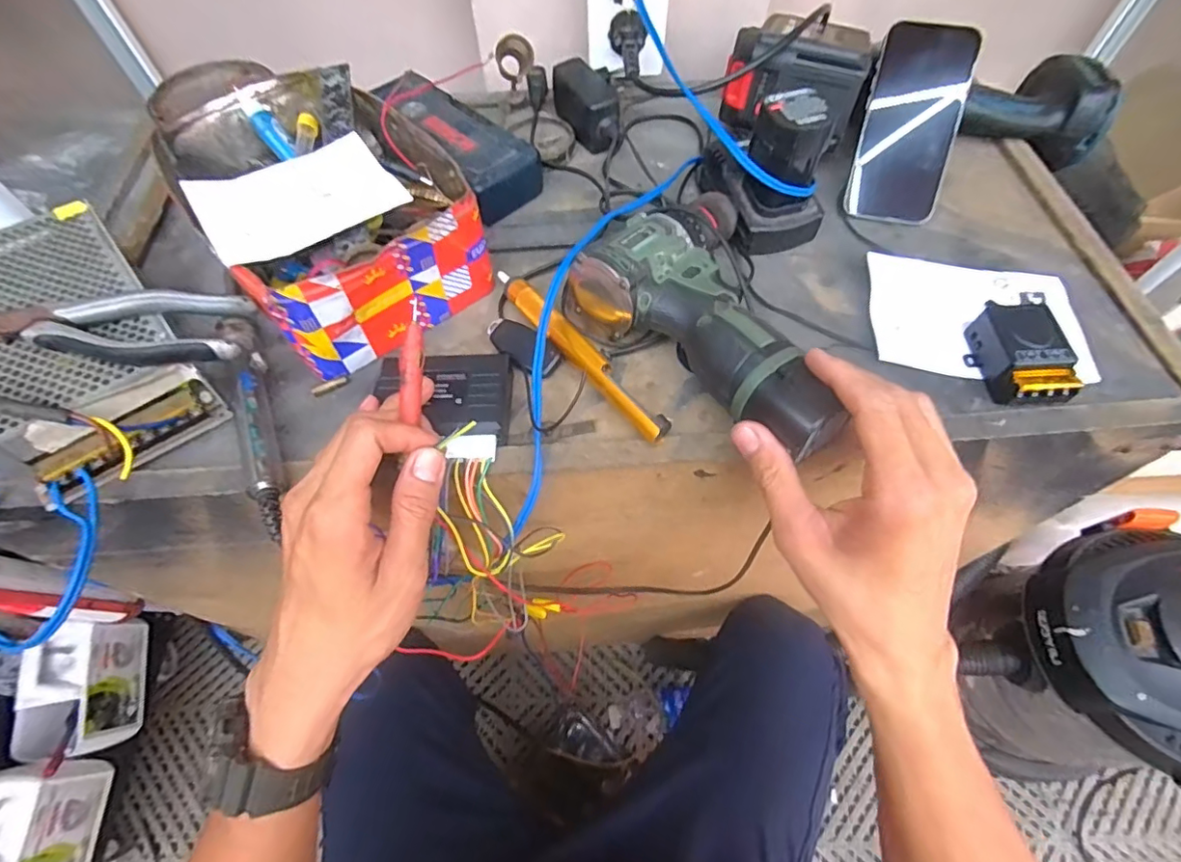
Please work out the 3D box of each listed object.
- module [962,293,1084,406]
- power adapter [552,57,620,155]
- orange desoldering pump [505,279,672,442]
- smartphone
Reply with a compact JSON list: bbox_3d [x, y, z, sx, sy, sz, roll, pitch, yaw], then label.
[{"bbox_3d":[0.281,-0.052,0.363,0.044,0.029,0.068,0,61,1],"label":"module"},{"bbox_3d":[0.000,-0.296,0.508,0.042,0.043,0.083,-23,63,-12],"label":"power adapter"},{"bbox_3d":[-0.007,-0.053,0.376,0.020,0.016,0.162,-34,66,-17],"label":"orange desoldering pump"},{"bbox_3d":[0.256,-0.245,0.444,0.070,0.011,0.143,10,105,6],"label":"smartphone"}]

